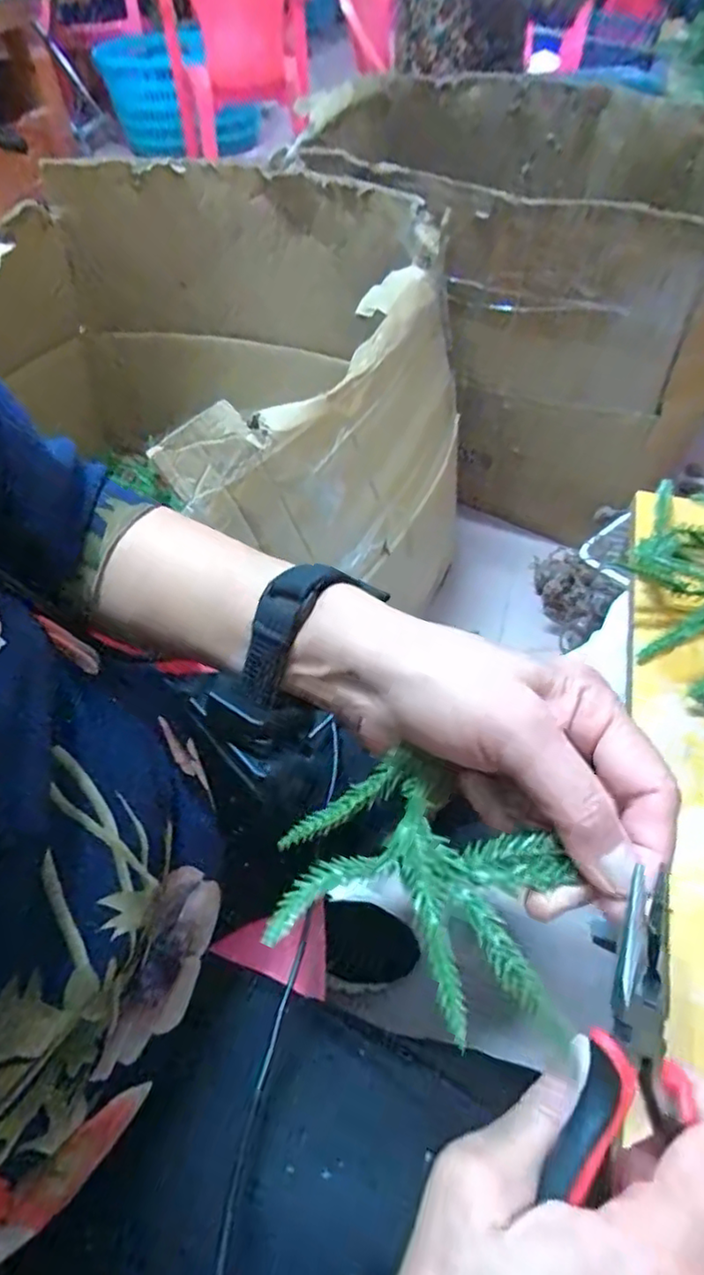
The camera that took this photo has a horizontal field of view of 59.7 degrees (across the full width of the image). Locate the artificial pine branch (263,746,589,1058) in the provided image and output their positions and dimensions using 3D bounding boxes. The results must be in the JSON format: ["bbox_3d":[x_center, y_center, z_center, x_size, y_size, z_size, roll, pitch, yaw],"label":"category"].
[{"bbox_3d":[0.024,0.079,0.201,0.096,0.023,0.073,23,58,19],"label":"artificial pine branch"}]

